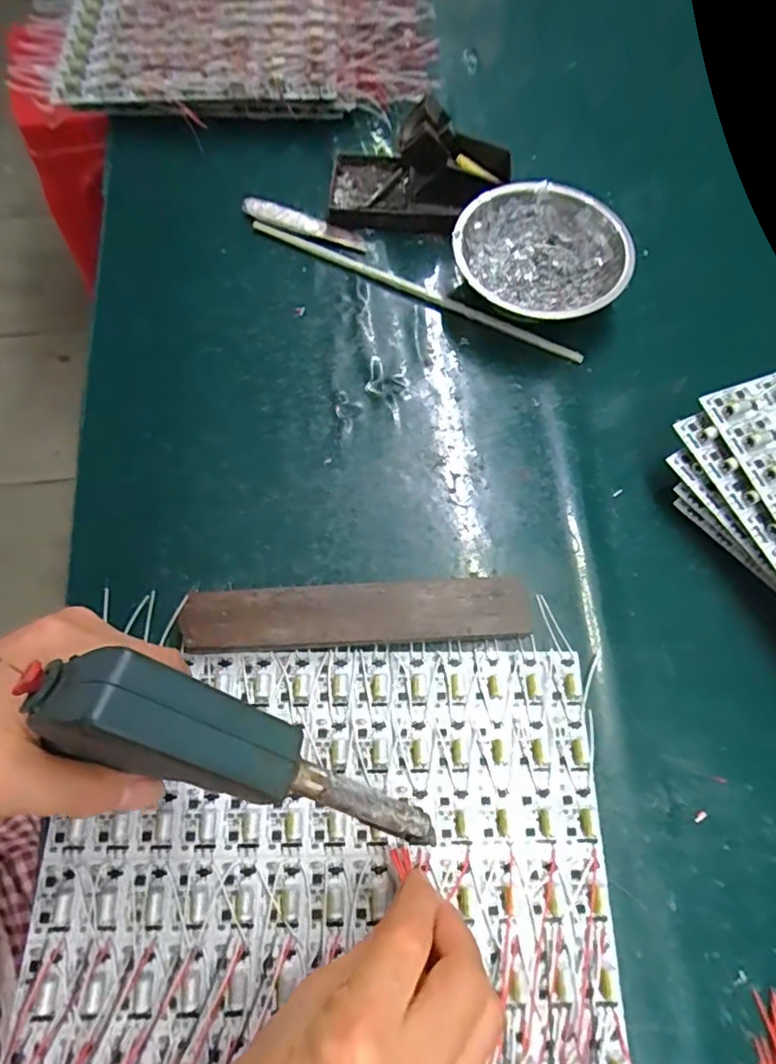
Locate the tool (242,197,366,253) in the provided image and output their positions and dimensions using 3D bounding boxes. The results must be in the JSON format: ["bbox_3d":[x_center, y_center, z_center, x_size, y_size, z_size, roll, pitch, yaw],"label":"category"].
[{"bbox_3d":[-0.067,-0.243,0.415,0.101,0.013,0.019,19,70,6],"label":"tool"}]

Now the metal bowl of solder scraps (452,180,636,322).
[{"bbox_3d":[0.110,-0.199,0.391,0.121,0.042,0.113,0,70,-1],"label":"metal bowl of solder scraps"}]

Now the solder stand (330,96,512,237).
[{"bbox_3d":[0.025,-0.274,0.396,0.137,0.066,0.078,4,70,1],"label":"solder stand"}]

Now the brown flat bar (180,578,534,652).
[{"bbox_3d":[-0.017,0.050,0.311,0.197,0.017,0.034,-3,70,-2],"label":"brown flat bar"}]

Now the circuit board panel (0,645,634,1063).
[{"bbox_3d":[-0.032,0.185,0.266,0.287,0.009,0.242,-1,70,-1],"label":"circuit board panel"}]

